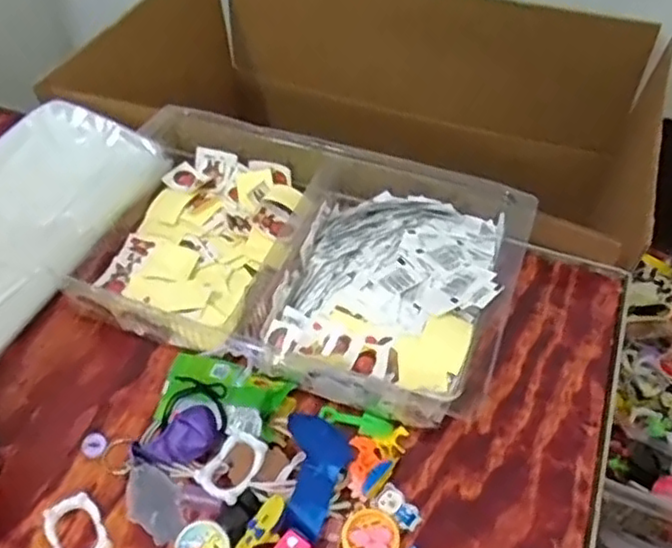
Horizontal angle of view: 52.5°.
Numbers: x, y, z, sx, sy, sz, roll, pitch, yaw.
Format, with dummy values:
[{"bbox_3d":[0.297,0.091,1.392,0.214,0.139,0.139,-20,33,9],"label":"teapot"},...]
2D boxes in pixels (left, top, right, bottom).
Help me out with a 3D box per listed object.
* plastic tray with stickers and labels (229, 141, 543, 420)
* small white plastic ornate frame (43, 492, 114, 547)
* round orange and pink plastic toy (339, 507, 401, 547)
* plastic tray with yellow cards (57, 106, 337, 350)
[{"bbox_3d":[0.030,0.002,0.498,0.190,0.055,0.202,17,51,14],"label":"plastic tray with stickers and labels"},{"bbox_3d":[-0.153,0.151,0.399,0.032,0.011,0.039,-23,53,-19],"label":"small white plastic ornate frame"},{"bbox_3d":[0.020,0.153,0.395,0.033,0.005,0.033,0,49,0],"label":"round orange and pink plastic toy"},{"bbox_3d":[-0.115,-0.040,0.536,0.163,0.052,0.204,19,51,15],"label":"plastic tray with yellow cards"}]

